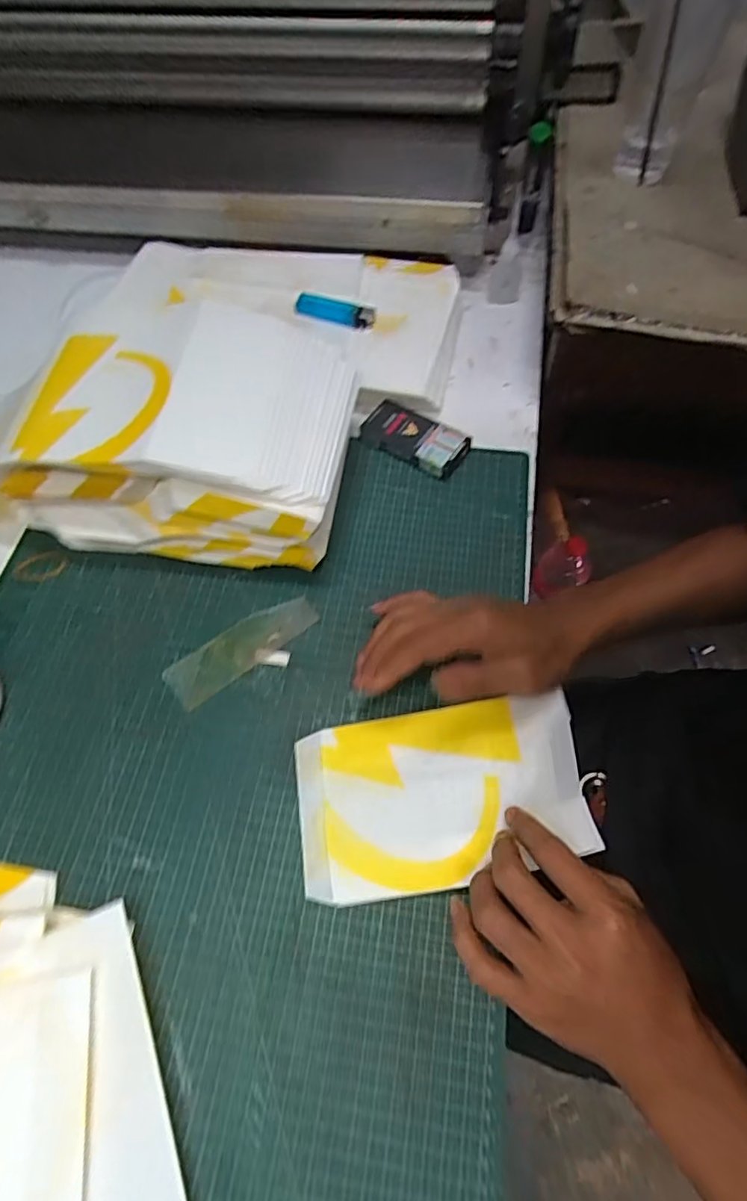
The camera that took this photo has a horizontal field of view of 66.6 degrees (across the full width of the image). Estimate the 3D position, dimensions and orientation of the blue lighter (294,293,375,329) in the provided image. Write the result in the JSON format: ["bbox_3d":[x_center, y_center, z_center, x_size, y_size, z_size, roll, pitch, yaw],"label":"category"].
[{"bbox_3d":[-0.041,-0.289,0.560,0.085,0.011,0.021,19,65,13],"label":"blue lighter"}]

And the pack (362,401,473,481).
[{"bbox_3d":[0.036,-0.150,0.524,0.100,0.021,0.047,30,68,18],"label":"pack"}]

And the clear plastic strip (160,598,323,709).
[{"bbox_3d":[-0.103,0.036,0.447,0.122,0.004,0.039,-34,65,-14],"label":"clear plastic strip"}]

